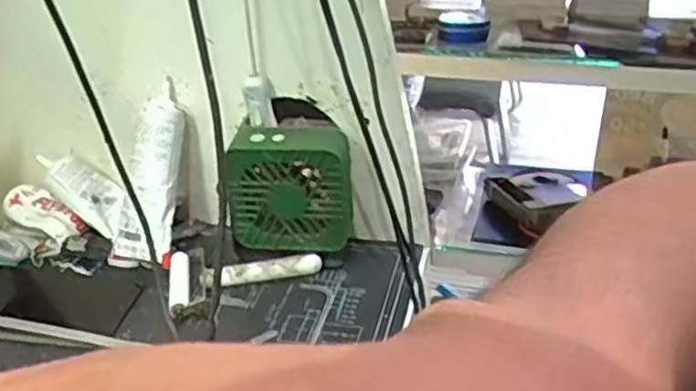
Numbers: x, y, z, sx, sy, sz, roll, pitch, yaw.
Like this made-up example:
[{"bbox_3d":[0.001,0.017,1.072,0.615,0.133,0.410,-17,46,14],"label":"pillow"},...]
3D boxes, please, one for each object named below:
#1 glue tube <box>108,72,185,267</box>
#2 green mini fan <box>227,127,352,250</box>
[{"bbox_3d":[-0.163,-0.014,0.605,0.044,0.152,0.026,15,7,26],"label":"glue tube"},{"bbox_3d":[-0.044,-0.003,0.599,0.097,0.110,0.043,3,30,6],"label":"green mini fan"}]

